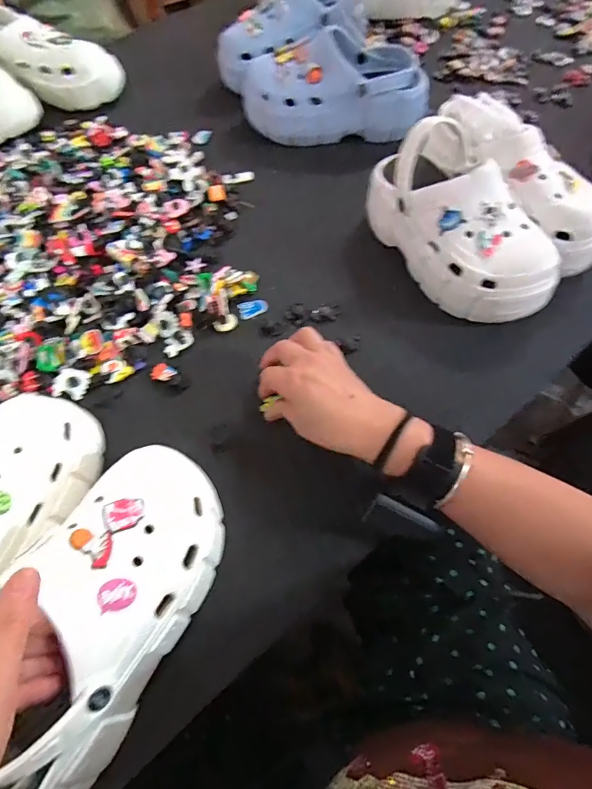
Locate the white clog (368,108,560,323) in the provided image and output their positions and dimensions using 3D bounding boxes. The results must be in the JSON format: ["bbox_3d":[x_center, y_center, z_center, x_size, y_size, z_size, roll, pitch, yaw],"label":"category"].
[{"bbox_3d":[0.176,-0.195,0.477,0.109,0.110,0.251,-22,63,-9],"label":"white clog"}]

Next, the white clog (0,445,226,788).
[{"bbox_3d":[-0.128,0.150,0.304,0.104,0.091,0.238,9,62,7],"label":"white clog"}]

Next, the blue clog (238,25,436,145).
[{"bbox_3d":[0.055,-0.439,0.627,0.260,0.097,0.100,-2,62,1],"label":"blue clog"}]

